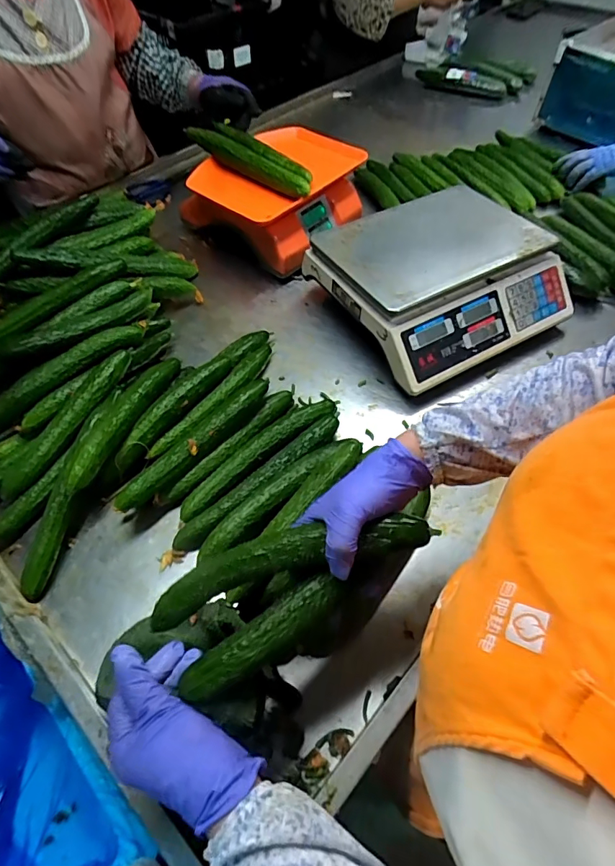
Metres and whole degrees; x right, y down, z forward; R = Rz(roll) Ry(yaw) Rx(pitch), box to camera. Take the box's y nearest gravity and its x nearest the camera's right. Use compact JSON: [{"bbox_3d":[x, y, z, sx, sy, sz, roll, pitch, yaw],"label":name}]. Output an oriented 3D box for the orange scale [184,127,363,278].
[{"bbox_3d":[-0.059,-0.448,0.863,0.270,0.136,0.297,35,63,23],"label":"orange scale"}]

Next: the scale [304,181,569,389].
[{"bbox_3d":[0.210,-0.258,0.717,0.329,0.095,0.307,-26,58,-16],"label":"scale"}]

